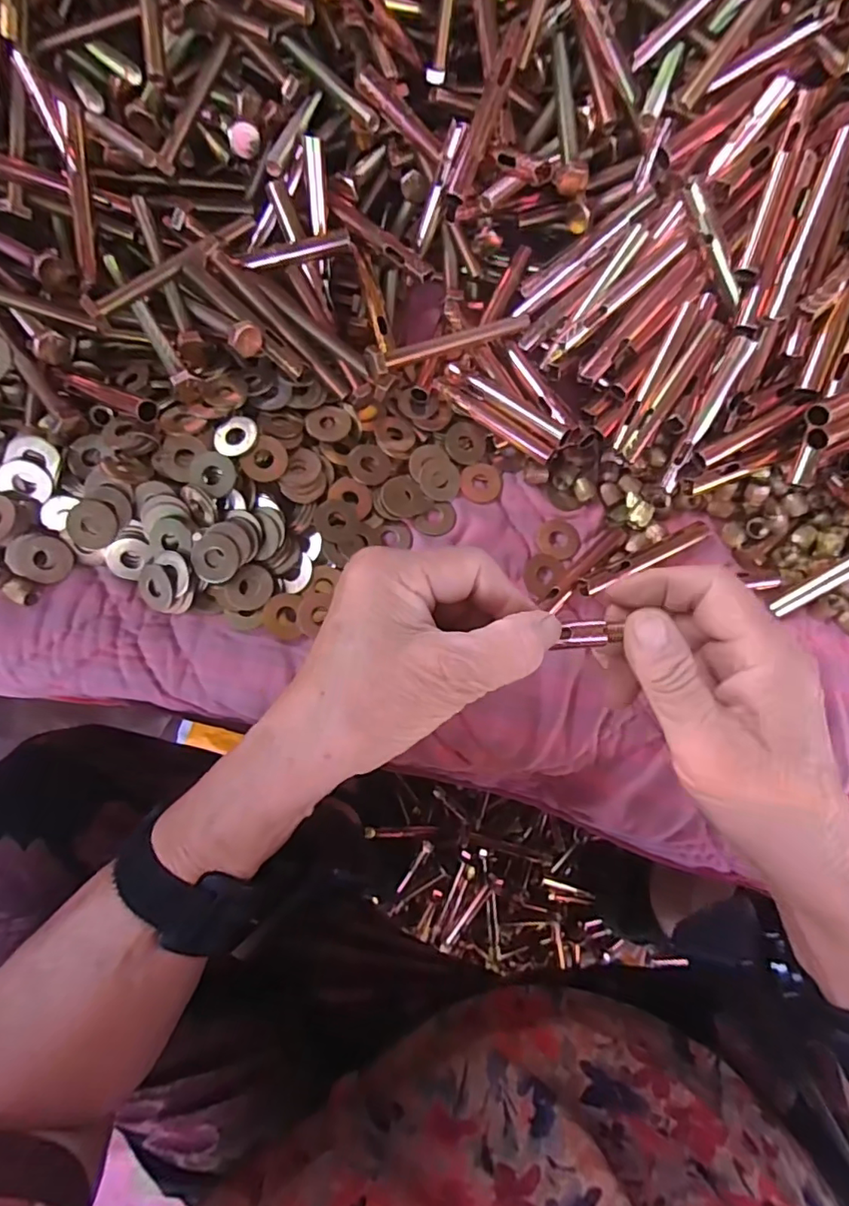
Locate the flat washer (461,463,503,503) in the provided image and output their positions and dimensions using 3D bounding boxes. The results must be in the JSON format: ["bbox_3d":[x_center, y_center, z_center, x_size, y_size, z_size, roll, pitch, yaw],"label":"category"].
[{"bbox_3d":[0.034,-0.071,0.328,0.024,0.004,0.025,0,78,-1],"label":"flat washer"}]

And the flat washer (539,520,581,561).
[{"bbox_3d":[0.079,-0.037,0.325,0.024,0.004,0.025,0,78,-1],"label":"flat washer"}]

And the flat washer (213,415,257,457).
[{"bbox_3d":[-0.101,-0.089,0.297,0.021,0.006,0.025,10,78,1],"label":"flat washer"}]

